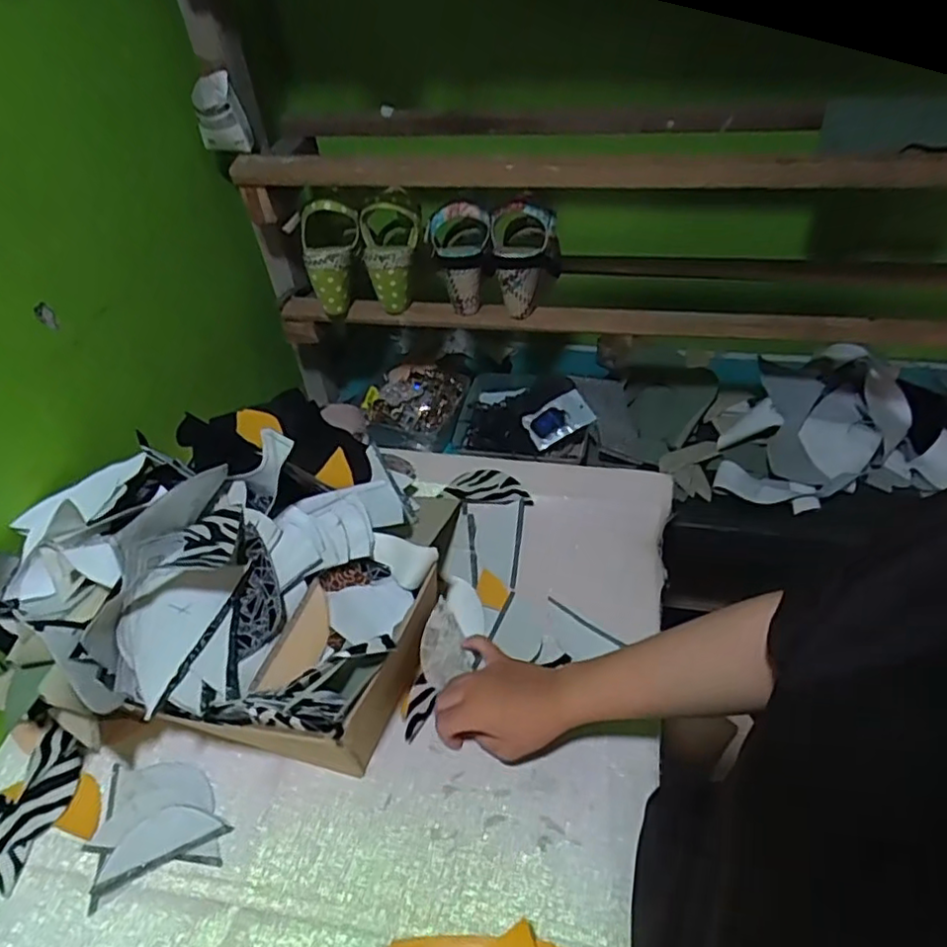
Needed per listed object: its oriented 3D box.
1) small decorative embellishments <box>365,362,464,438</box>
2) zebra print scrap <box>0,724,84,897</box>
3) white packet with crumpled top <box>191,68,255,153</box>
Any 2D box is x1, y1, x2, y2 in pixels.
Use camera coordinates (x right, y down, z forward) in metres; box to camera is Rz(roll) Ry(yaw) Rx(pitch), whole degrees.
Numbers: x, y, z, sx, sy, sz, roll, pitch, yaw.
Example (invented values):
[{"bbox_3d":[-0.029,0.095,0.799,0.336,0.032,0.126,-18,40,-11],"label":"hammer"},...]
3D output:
[{"bbox_3d":[-0.095,-0.114,1.053,0.150,0.063,0.144,-2,45,2],"label":"small decorative embellishments"},{"bbox_3d":[-0.387,0.287,0.559,0.094,0.013,0.095,31,54,29],"label":"zebra print scrap"},{"bbox_3d":[-0.304,-0.433,0.767,0.060,0.078,0.048,-18,47,-15],"label":"white packet with crumpled top"}]

